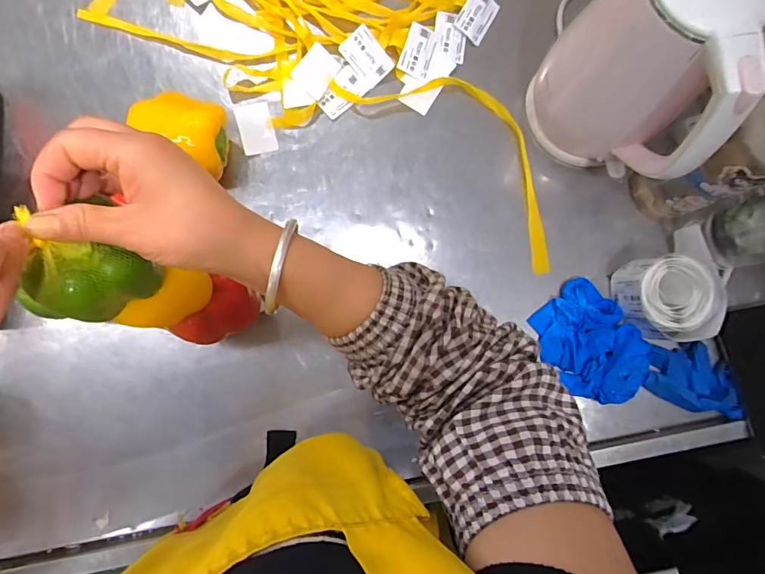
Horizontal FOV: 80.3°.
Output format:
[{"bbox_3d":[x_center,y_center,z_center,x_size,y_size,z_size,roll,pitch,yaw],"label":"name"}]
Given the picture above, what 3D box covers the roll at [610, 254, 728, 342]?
[{"bbox_3d":[0.313,0.013,0.496,0.090,0.063,0.090,0,86,-2],"label":"roll"}]

